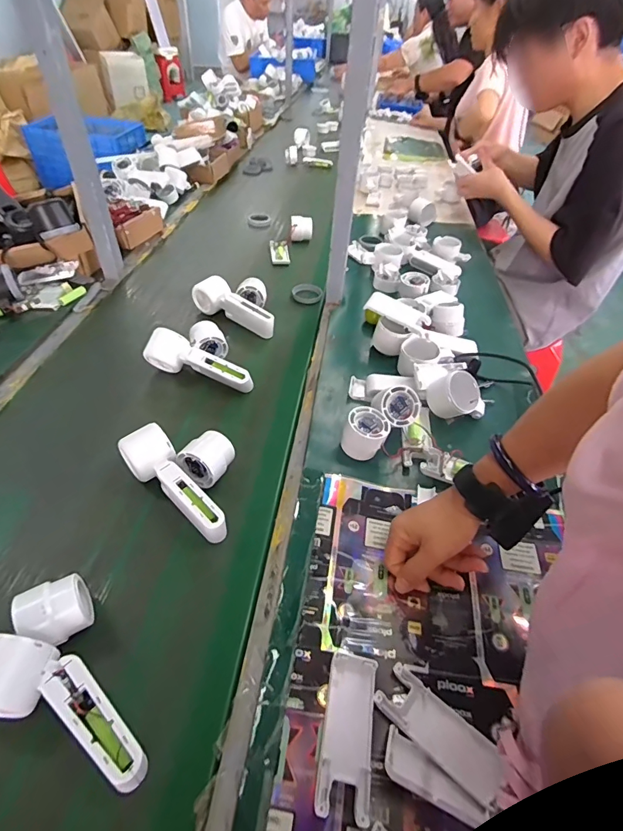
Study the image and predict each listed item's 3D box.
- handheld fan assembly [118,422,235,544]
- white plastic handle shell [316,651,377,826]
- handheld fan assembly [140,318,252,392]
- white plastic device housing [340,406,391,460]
[{"bbox_3d":[-0.138,0.065,0.497,0.157,0.060,0.093,30,51,24],"label":"handheld fan assembly"},{"bbox_3d":[0.030,0.249,0.336,0.039,0.011,0.106,9,45,5],"label":"white plastic handle shell"},{"bbox_3d":[-0.154,-0.097,0.645,0.154,0.065,0.107,15,46,11],"label":"handheld fan assembly"},{"bbox_3d":[0.069,0.024,0.537,0.054,0.044,0.054,12,46,8],"label":"white plastic device housing"}]

